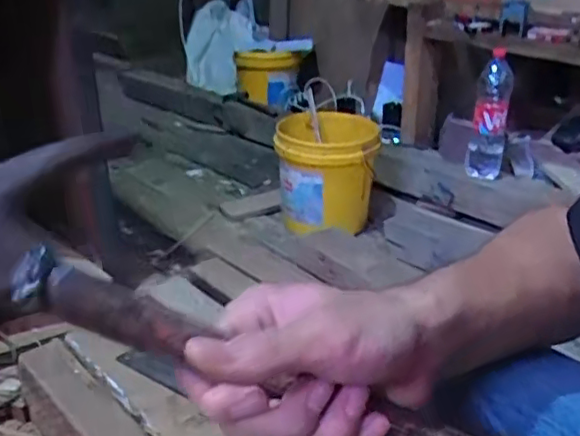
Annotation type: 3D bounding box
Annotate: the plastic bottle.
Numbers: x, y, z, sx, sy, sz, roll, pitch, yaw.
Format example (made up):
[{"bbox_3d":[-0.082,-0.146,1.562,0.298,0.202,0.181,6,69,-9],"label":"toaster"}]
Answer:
[{"bbox_3d":[0.499,-0.244,1.534,0.097,0.307,0.103,10,30,14],"label":"plastic bottle"}]

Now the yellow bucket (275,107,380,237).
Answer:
[{"bbox_3d":[0.089,-0.115,1.575,0.236,0.245,0.241,1,29,-1],"label":"yellow bucket"}]

